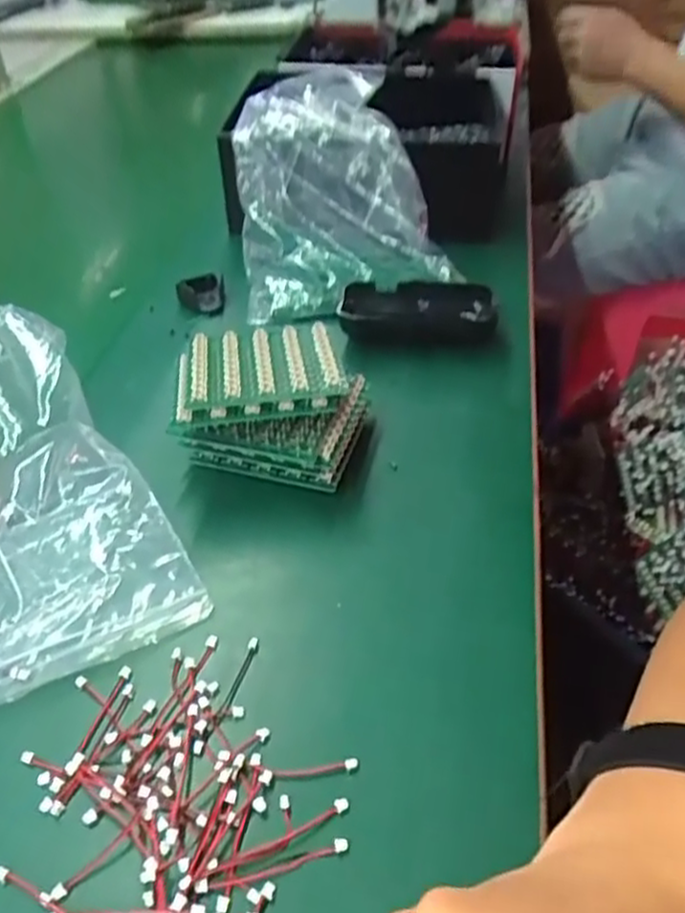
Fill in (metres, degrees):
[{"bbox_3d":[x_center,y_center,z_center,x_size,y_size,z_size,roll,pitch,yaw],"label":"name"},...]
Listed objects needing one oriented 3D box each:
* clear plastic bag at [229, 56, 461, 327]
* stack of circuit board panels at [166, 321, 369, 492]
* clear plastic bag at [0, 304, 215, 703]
[{"bbox_3d":[-0.010,-0.224,0.590,0.143,0.109,0.200,-6,43,-8],"label":"clear plastic bag"},{"bbox_3d":[-0.040,-0.032,0.431,0.106,0.059,0.096,3,44,2],"label":"stack of circuit board panels"},{"bbox_3d":[-0.191,0.013,0.376,0.172,0.062,0.225,-19,47,-20],"label":"clear plastic bag"}]

